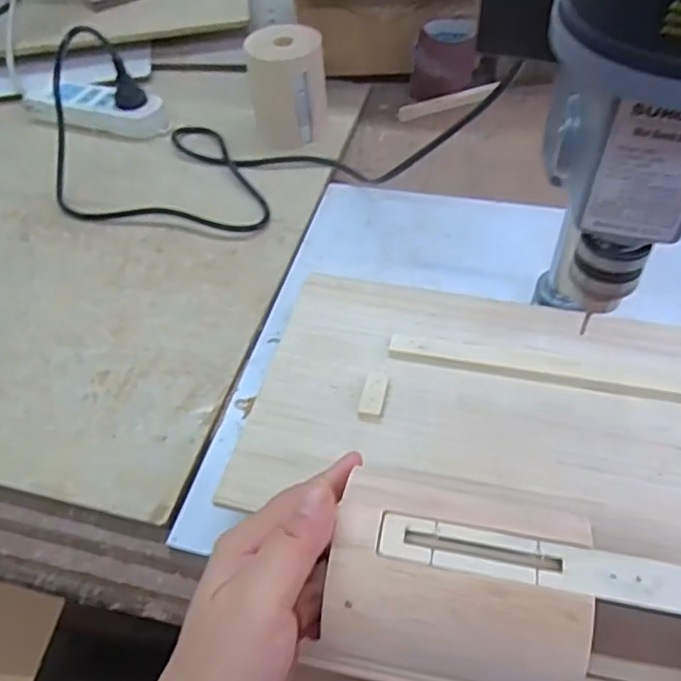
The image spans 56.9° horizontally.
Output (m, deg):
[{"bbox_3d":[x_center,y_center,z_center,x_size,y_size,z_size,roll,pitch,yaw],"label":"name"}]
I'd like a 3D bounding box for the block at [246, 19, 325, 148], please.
[{"bbox_3d":[-0.054,-0.263,0.667,0.077,0.111,0.064,-9,51,-2],"label":"block"}]

